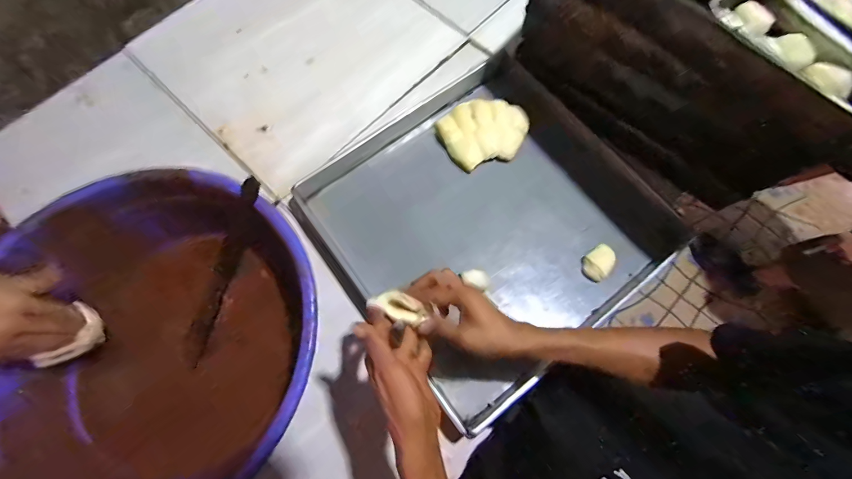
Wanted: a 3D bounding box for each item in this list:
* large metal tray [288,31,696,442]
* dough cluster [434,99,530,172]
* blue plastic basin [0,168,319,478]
[{"bbox_3d":[0.088,-0.038,0.595,0.476,0.057,0.474,-36,74,-10],"label":"large metal tray"},{"bbox_3d":[0.102,-0.188,0.631,0.146,0.031,0.112,-15,71,-3],"label":"dough cluster"},{"bbox_3d":[-0.336,0.127,0.475,0.371,0.166,0.401,-1,71,2],"label":"blue plastic basin"}]

